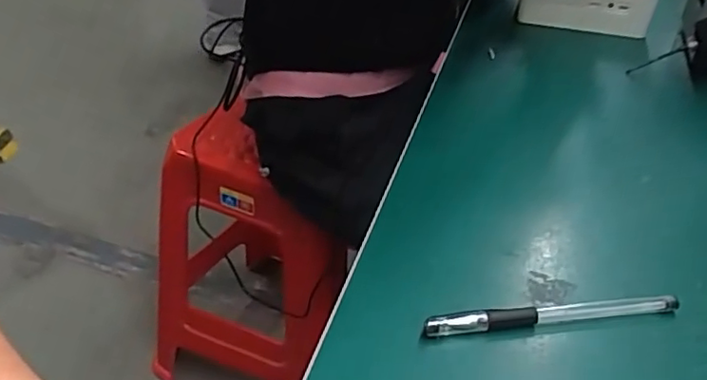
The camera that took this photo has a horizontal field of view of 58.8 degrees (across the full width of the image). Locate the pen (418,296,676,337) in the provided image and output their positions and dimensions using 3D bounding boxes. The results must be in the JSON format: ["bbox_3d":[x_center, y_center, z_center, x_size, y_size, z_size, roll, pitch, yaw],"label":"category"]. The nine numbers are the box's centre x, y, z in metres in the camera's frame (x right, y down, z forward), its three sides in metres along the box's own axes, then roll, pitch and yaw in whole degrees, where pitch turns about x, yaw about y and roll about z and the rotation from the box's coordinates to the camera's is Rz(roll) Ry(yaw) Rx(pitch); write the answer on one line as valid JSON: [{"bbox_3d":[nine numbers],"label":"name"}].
[{"bbox_3d":[0.112,0.069,0.348,0.146,0.014,0.009,-6,36,-8],"label":"pen"}]

